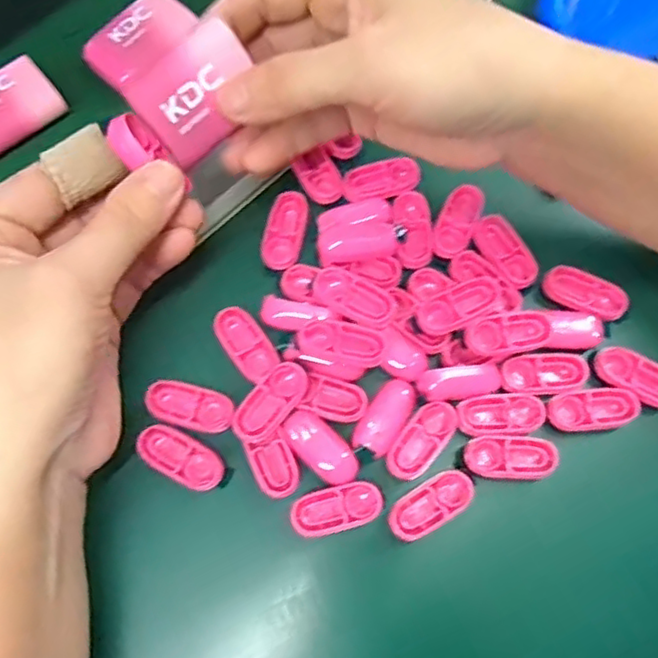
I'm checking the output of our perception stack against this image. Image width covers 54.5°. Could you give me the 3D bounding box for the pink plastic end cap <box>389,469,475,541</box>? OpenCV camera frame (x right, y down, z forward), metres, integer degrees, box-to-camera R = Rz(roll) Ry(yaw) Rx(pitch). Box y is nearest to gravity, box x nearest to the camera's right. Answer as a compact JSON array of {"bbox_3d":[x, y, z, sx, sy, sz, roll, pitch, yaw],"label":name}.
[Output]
[{"bbox_3d":[0.039,0.066,0.241,0.035,0.004,0.017,-30,75,-9],"label":"pink plastic end cap"}]

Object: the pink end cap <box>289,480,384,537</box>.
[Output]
[{"bbox_3d":[0.003,0.068,0.241,0.034,0.006,0.016,-14,73,-5],"label":"pink end cap"}]

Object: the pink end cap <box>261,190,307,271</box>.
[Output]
[{"bbox_3d":[-0.019,-0.042,0.272,0.016,0.004,0.035,12,73,4],"label":"pink end cap"}]

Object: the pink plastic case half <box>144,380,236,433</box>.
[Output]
[{"bbox_3d":[-0.054,0.030,0.250,0.034,0.006,0.015,15,73,5],"label":"pink plastic case half"}]

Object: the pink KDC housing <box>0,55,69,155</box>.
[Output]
[{"bbox_3d":[-0.151,-0.101,0.292,0.052,0.014,0.030,-38,76,-11],"label":"pink KDC housing"}]

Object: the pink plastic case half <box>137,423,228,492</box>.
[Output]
[{"bbox_3d":[-0.056,0.049,0.243,0.034,0.004,0.015,30,75,9],"label":"pink plastic case half"}]

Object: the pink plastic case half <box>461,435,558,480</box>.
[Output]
[{"bbox_3d":[0.071,0.050,0.246,0.036,0.004,0.015,1,72,0],"label":"pink plastic case half"}]

